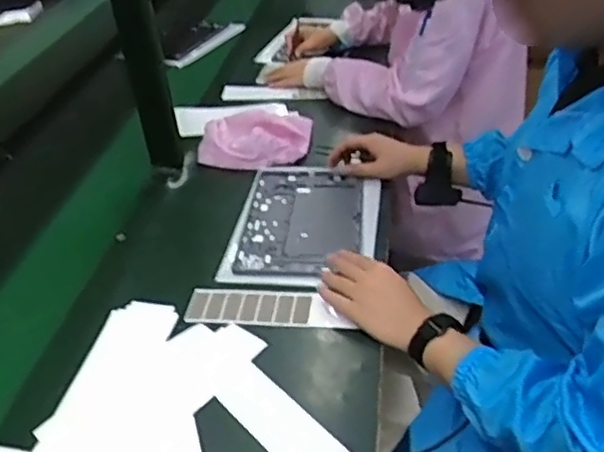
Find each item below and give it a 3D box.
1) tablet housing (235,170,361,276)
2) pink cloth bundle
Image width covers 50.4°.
[{"bbox_3d":[0.002,-0.018,0.958,0.172,0.015,0.255,1,37,8],"label":"tablet housing"},{"bbox_3d":[-0.080,-0.156,1.134,0.189,0.038,0.184,0,37,7],"label":"pink cloth bundle"}]

